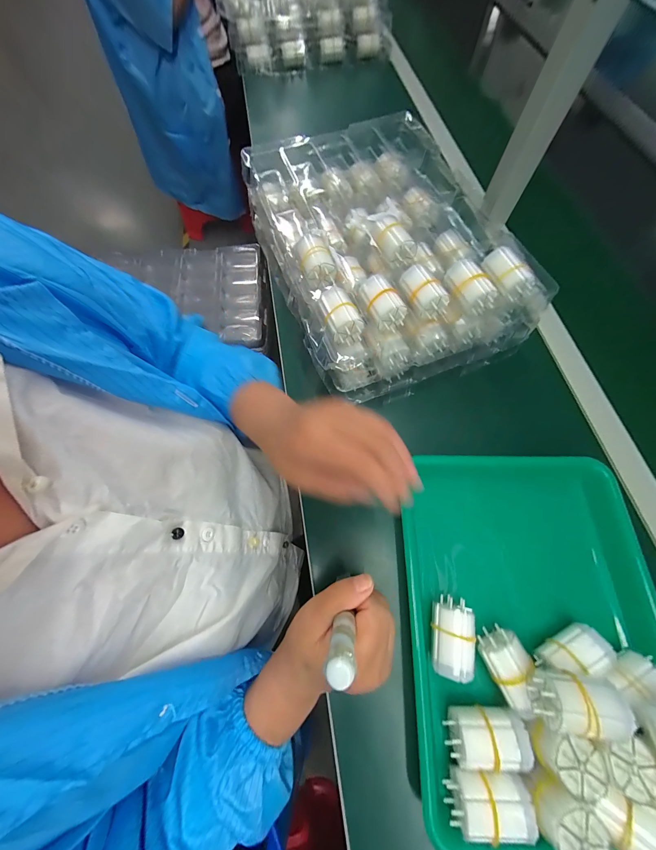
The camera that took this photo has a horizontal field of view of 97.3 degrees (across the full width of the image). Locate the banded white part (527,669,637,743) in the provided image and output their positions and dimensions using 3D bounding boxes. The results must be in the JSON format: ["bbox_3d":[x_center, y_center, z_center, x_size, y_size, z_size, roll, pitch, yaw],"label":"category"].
[{"bbox_3d":[0.203,0.229,0.240,0.062,0.045,0.040,11,69,4],"label":"banded white part"}]

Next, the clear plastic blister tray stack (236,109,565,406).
[{"bbox_3d":[0.066,-0.265,0.418,0.286,0.100,0.417,-20,70,-8],"label":"clear plastic blister tray stack"}]

